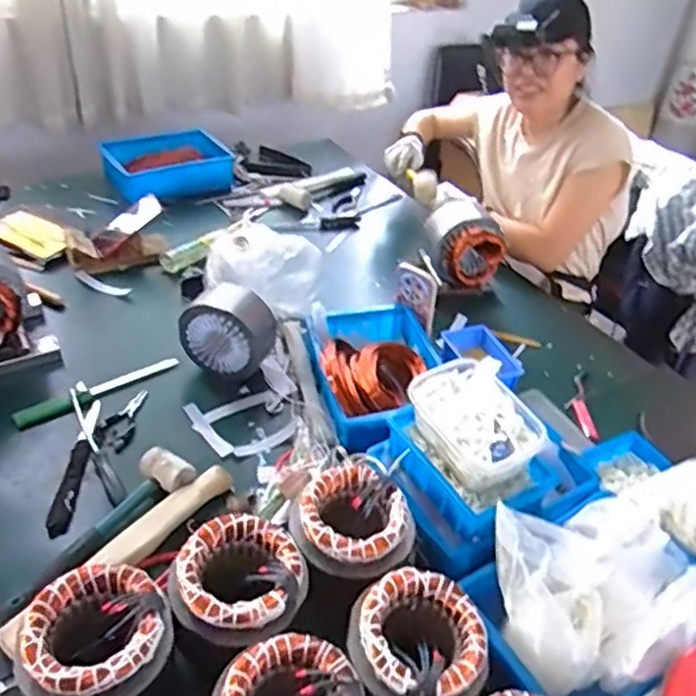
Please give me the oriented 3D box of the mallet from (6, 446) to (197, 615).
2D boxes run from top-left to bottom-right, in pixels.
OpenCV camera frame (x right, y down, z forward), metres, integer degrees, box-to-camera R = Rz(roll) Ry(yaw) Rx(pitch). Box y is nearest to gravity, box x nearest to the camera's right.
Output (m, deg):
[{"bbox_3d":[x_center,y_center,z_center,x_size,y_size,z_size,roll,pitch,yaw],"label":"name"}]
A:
[{"bbox_3d":[-0.319,0.230,0.873,0.082,0.051,0.260,29,43,25],"label":"mallet"}]

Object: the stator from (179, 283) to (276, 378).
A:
[{"bbox_3d":[-0.204,-0.032,1.147,0.138,0.136,0.111,15,39,9],"label":"stator"}]

